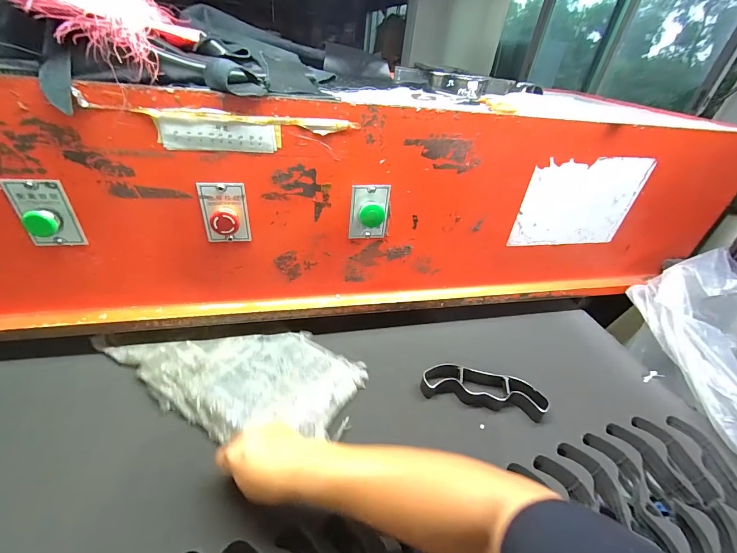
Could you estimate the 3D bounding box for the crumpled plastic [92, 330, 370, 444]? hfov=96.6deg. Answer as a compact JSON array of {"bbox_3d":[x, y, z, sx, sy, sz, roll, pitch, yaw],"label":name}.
[{"bbox_3d":[-0.208,0.159,0.528,0.396,0.015,0.185,8,36,-1],"label":"crumpled plastic"}]

